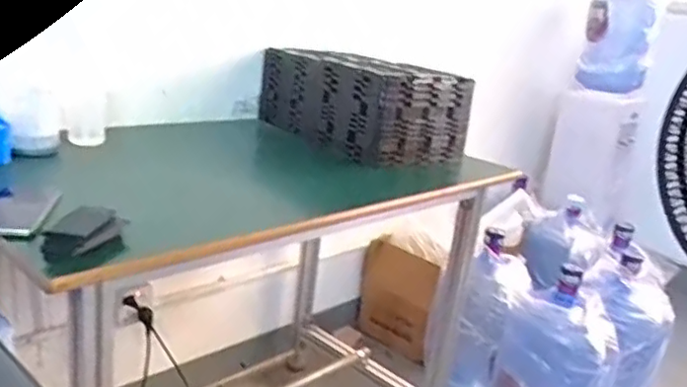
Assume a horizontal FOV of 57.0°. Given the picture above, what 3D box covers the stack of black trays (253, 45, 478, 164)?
[{"bbox_3d":[0.037,-0.206,1.419,0.264,0.179,0.422,-7,22,-38],"label":"stack of black trays"}]

